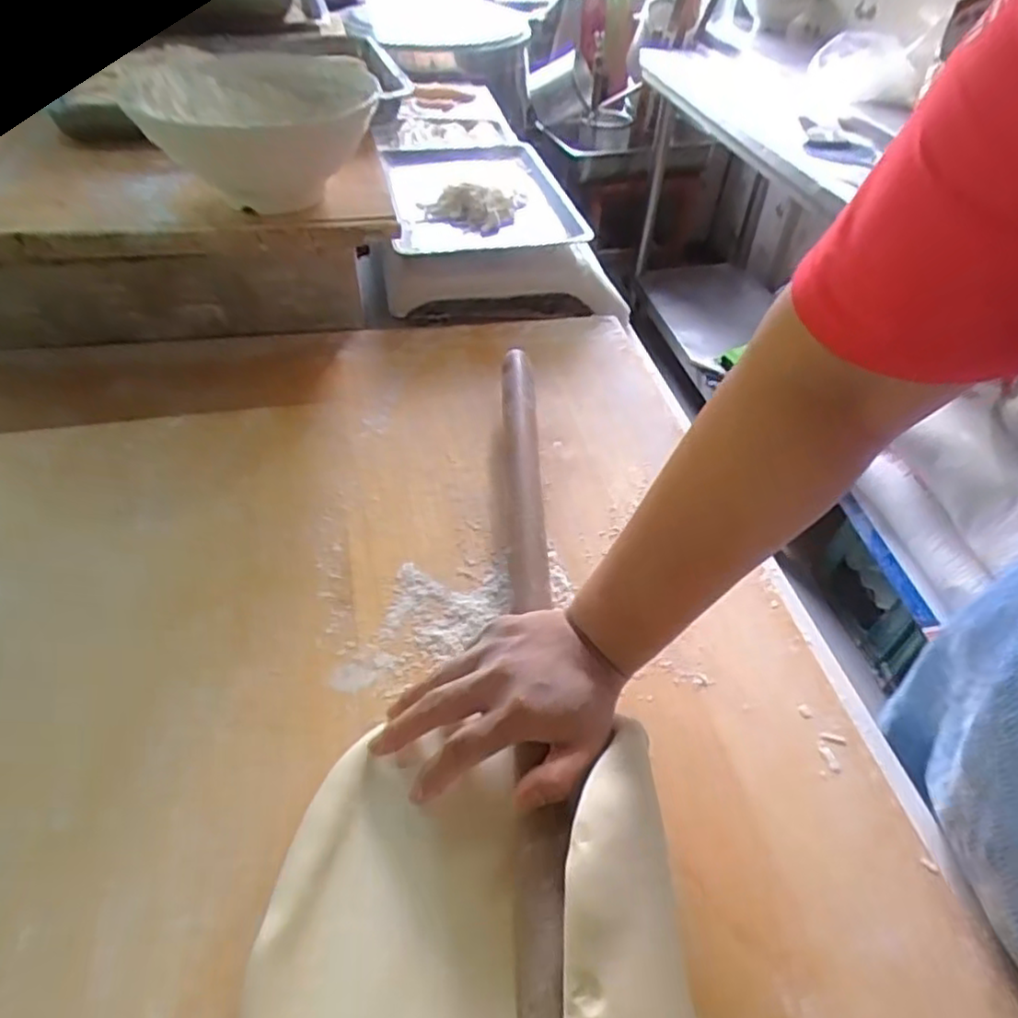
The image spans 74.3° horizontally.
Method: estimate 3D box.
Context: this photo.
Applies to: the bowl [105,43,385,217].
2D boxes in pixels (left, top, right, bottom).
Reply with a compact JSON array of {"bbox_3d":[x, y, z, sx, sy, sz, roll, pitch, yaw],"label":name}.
[{"bbox_3d":[-0.198,-0.315,0.572,0.157,0.088,0.170,2,47,-2],"label":"bowl"}]

